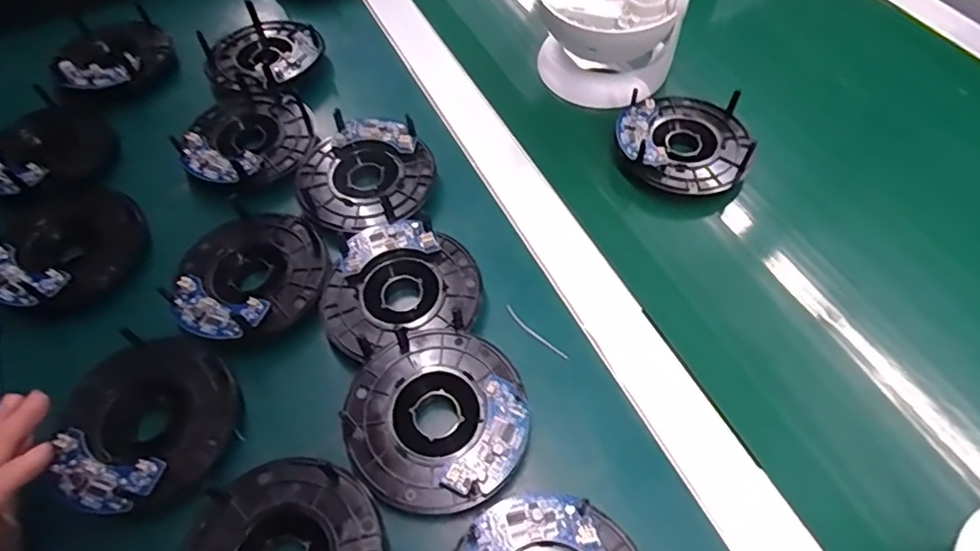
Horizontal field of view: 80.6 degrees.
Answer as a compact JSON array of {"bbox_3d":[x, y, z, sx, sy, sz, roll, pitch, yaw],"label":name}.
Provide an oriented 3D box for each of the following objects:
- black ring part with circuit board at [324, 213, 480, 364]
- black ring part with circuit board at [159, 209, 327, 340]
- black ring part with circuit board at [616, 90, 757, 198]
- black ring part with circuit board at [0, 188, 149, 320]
[{"bbox_3d":[-0.060,0.003,0.378,0.098,0.018,0.092,-17,57,-8],"label":"black ring part with circuit board"},{"bbox_3d":[-0.161,-0.007,0.387,0.093,0.018,0.105,-10,56,-3],"label":"black ring part with circuit board"},{"bbox_3d":[0.150,-0.106,0.444,0.099,0.025,0.096,9,57,9],"label":"black ring part with circuit board"},{"bbox_3d":[-0.293,-0.020,0.400,0.099,0.017,0.103,-1,56,2],"label":"black ring part with circuit board"}]

